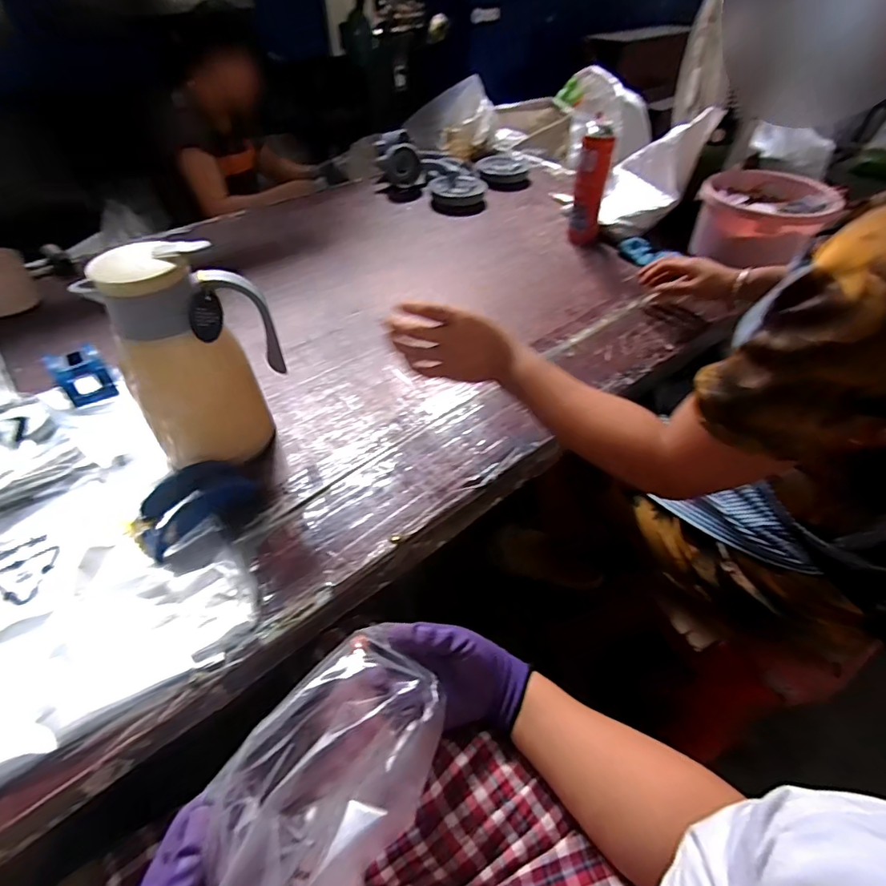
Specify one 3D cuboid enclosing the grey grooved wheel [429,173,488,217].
[{"bbox_3d":[0.037,-0.637,1.251,0.143,0.047,0.154,-3,45,-2],"label":"grey grooved wheel"}]

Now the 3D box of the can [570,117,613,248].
[{"bbox_3d":[0.306,-0.530,1.021,0.067,0.217,0.064,12,46,12],"label":"can"}]

